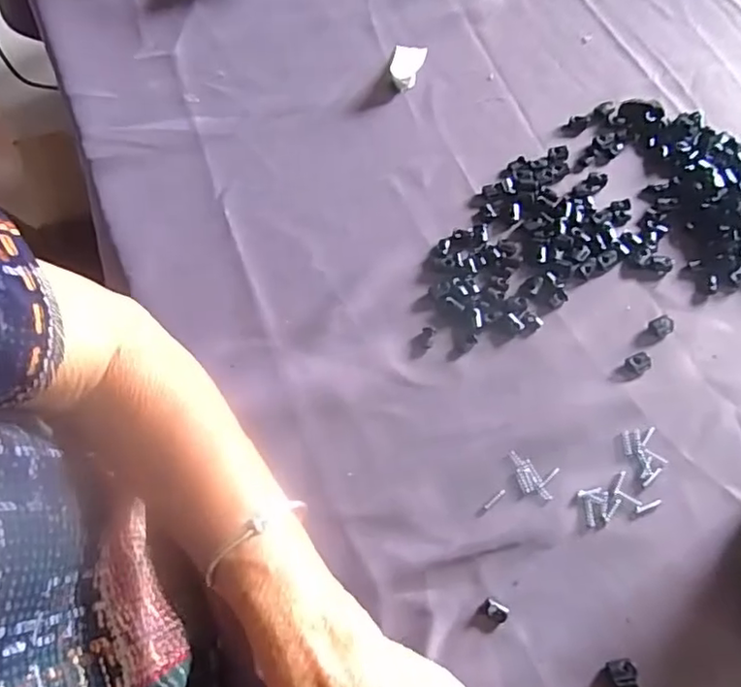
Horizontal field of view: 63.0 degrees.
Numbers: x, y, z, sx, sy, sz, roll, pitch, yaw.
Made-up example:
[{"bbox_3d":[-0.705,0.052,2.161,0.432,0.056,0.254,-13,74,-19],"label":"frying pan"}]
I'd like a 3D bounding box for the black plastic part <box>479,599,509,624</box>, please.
[{"bbox_3d":[0.070,0.151,0.340,0.015,0.004,0.009,27,69,12],"label":"black plastic part"}]

